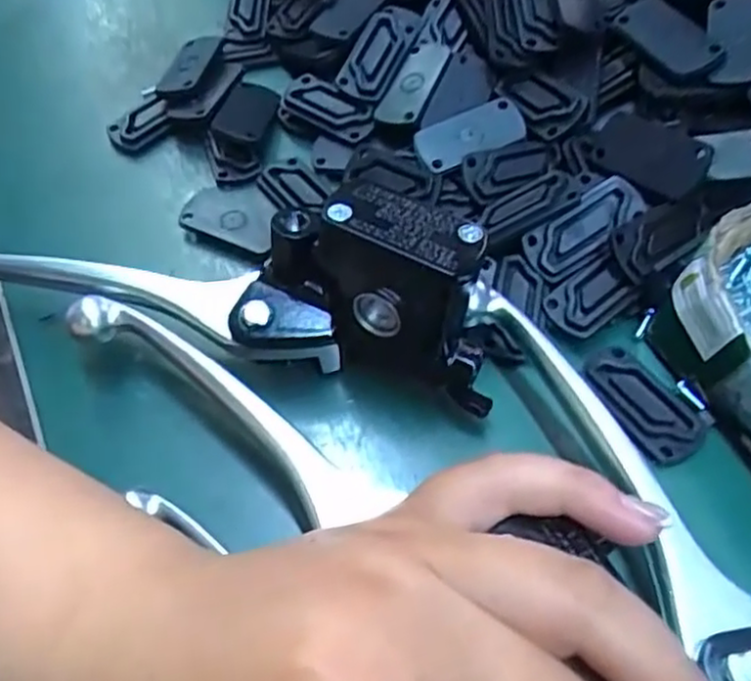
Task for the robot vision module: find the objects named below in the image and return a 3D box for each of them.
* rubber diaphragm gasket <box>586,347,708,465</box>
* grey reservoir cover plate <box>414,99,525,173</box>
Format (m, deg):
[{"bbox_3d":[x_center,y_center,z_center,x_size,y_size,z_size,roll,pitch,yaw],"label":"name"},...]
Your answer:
[{"bbox_3d":[0.099,0.023,0.264,0.025,0.008,0.047,-37,68,-16],"label":"rubber diaphragm gasket"},{"bbox_3d":[0.042,-0.090,0.313,0.048,0.004,0.023,-20,71,-5],"label":"grey reservoir cover plate"}]

